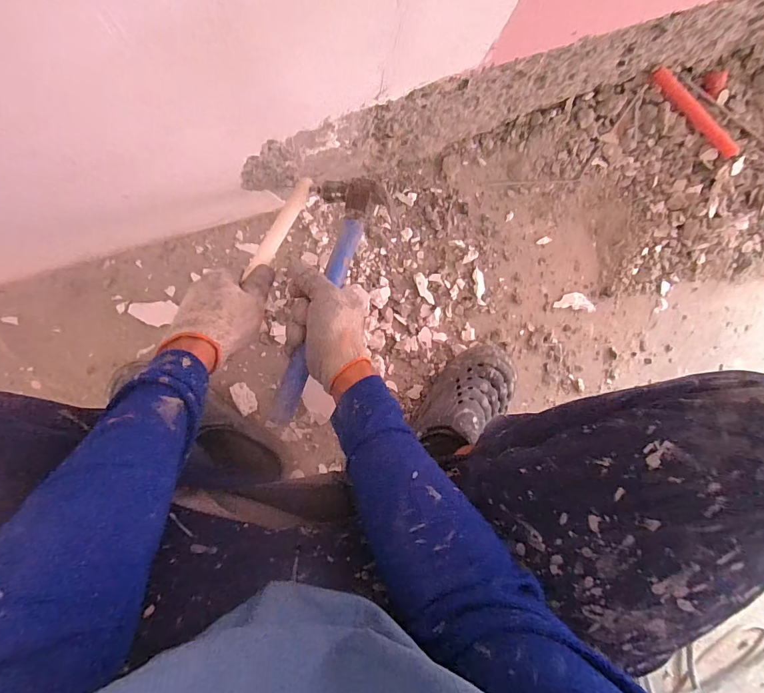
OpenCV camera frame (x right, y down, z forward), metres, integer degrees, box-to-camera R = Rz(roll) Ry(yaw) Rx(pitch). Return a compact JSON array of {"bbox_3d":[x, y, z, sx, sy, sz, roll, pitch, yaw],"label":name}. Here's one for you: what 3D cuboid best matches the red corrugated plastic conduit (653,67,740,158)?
[{"bbox_3d":[0.517,-0.381,0.648,0.193,0.022,0.022,38,88,-7],"label":"red corrugated plastic conduit"}]

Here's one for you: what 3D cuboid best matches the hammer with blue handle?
[{"bbox_3d":[-0.069,-0.059,0.464,0.086,0.056,0.300,19,81,-9],"label":"hammer with blue handle"}]

